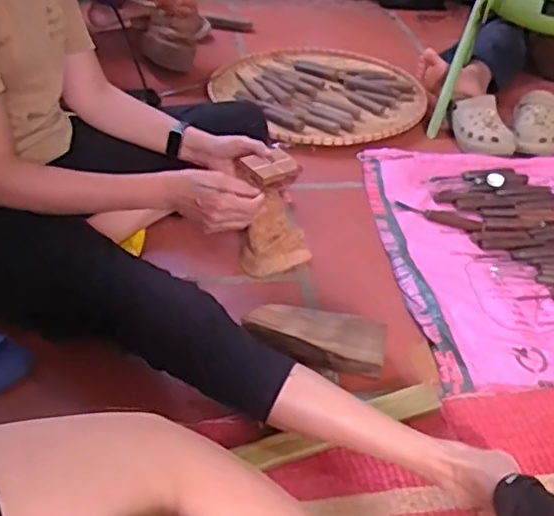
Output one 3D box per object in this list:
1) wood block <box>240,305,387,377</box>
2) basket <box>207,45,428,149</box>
[{"bbox_3d":[0.054,0.109,0.879,0.190,0.077,0.055,10,42,10],"label":"wood block"},{"bbox_3d":[0.102,-0.396,1.498,0.466,0.041,0.494,0,41,0],"label":"basket"}]

